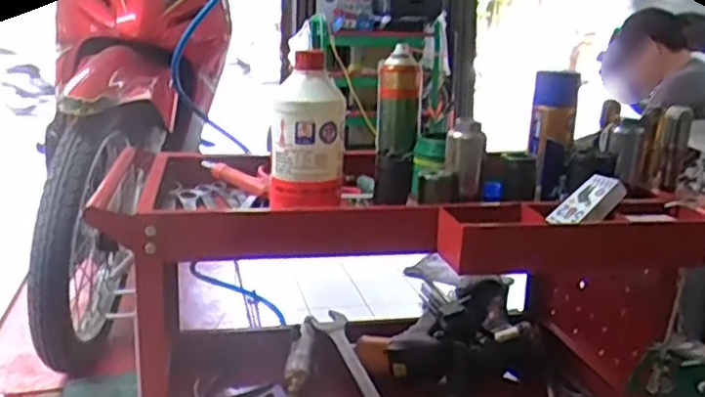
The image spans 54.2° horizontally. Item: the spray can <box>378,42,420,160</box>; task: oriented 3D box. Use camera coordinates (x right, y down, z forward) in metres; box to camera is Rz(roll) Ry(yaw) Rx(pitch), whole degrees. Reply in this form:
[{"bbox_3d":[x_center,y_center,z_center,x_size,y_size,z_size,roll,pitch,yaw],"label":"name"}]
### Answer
[{"bbox_3d":[0.069,-0.142,1.027,0.060,0.146,0.053,2,14,0],"label":"spray can"}]

